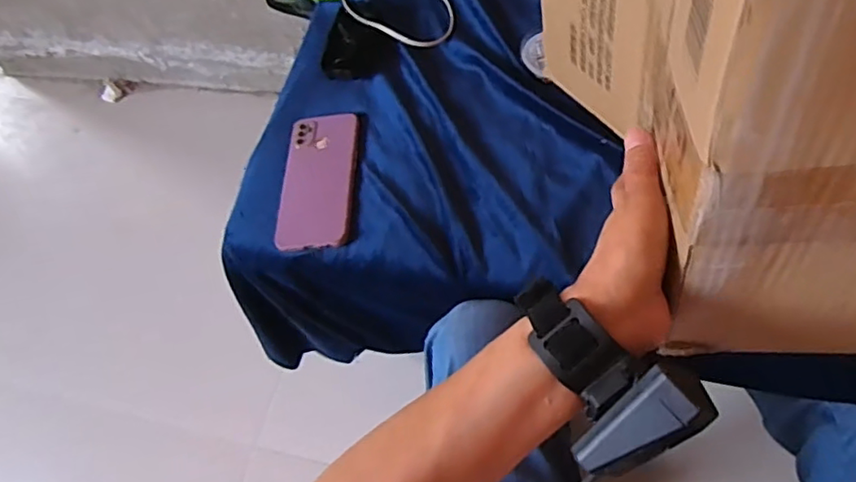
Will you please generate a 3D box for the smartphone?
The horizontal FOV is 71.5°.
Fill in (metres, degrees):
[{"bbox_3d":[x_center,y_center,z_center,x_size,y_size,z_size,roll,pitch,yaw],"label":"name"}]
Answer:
[{"bbox_3d":[-0.115,-0.065,0.633,0.079,0.012,0.162,0,64,3],"label":"smartphone"}]

